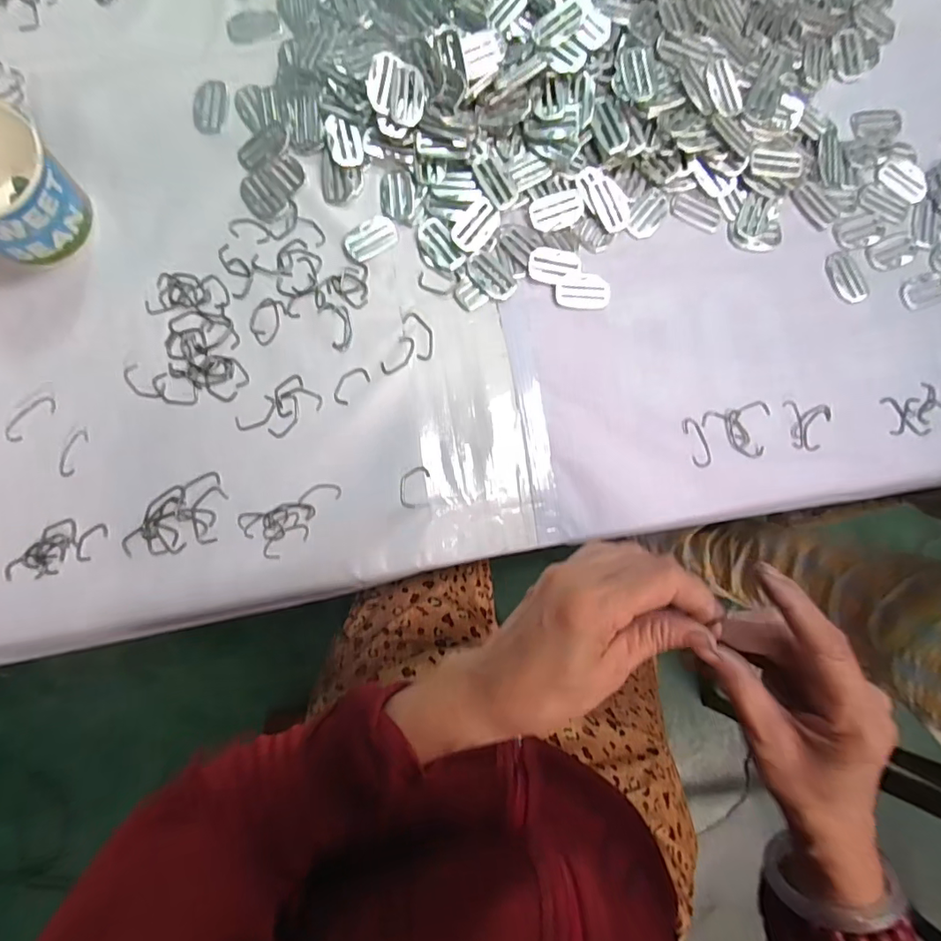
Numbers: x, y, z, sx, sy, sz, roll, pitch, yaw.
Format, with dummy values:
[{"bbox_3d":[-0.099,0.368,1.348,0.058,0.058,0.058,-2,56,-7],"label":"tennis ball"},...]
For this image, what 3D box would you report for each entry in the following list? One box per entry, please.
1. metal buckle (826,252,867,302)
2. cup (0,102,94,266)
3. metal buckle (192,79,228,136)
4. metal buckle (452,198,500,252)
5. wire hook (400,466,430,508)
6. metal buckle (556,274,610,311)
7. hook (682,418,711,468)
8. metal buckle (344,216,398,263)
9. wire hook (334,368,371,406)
[{"bbox_3d":[0.332,-0.171,0.468,0.027,0.005,0.048,-20,84,-6],"label":"metal buckle"},{"bbox_3d":[-0.347,-0.207,0.395,0.087,0.077,0.091,0,83,-3],"label":"cup"},{"bbox_3d":[-0.223,-0.311,0.452,0.026,0.004,0.050,7,83,-2],"label":"metal buckle"},{"bbox_3d":[0.005,-0.205,0.445,0.028,0.004,0.044,45,93,-2],"label":"metal buckle"},{"bbox_3d":[-0.047,0.012,0.421,0.019,0.004,0.034,26,82,0],"label":"wire hook"},{"bbox_3d":[0.096,-0.151,0.450,0.046,0.004,0.028,-3,98,-9],"label":"metal buckle"},{"bbox_3d":[0.189,-0.024,0.438,0.017,0.004,0.042,-12,84,-5],"label":"hook"},{"bbox_3d":[-0.084,-0.196,0.445,0.045,0.004,0.030,-32,86,-7],"label":"metal buckle"},{"bbox_3d":[-0.098,-0.070,0.431,0.019,0.004,0.034,42,83,2],"label":"wire hook"}]

